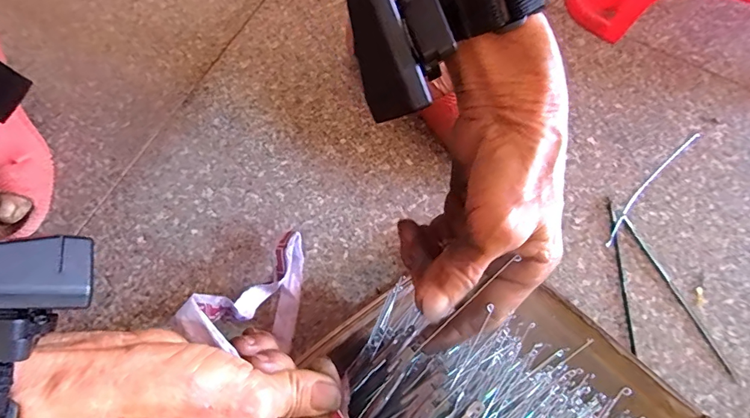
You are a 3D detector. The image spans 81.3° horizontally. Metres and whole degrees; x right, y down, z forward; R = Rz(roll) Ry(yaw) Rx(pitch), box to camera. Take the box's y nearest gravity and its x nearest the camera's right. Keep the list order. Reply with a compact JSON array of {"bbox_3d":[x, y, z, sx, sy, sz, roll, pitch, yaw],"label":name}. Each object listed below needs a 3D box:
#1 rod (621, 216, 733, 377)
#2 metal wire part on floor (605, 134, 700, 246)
[{"bbox_3d":[0.278,0.076,0.402,0.006,0.004,0.159,-26,74,-8],"label":"rod"},{"bbox_3d":[0.274,-0.023,0.435,0.011,0.005,0.164,42,76,12],"label":"metal wire part on floor"}]

